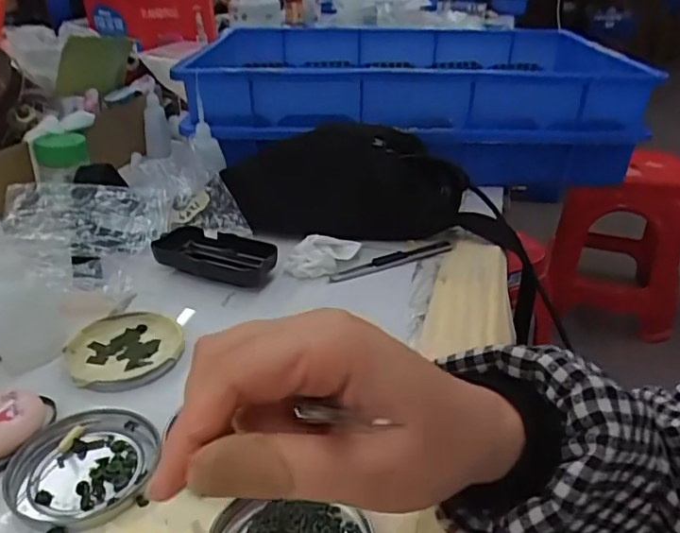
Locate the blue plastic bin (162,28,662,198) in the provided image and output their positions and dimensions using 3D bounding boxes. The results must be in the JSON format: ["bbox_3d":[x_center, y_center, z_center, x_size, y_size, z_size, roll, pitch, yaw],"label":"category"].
[{"bbox_3d":[0.087,-0.256,0.818,0.523,0.123,0.398,0,29,-1],"label":"blue plastic bin"}]

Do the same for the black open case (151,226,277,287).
[{"bbox_3d":[-0.111,-0.009,0.520,0.113,0.025,0.046,13,31,17],"label":"black open case"}]

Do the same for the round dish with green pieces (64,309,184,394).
[{"bbox_3d":[-0.157,0.059,0.418,0.075,0.015,0.078,3,30,-1],"label":"round dish with green pieces"}]

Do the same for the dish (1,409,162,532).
[{"bbox_3d":[-0.145,0.112,0.327,0.076,0.008,0.078,3,30,-1],"label":"dish"}]

